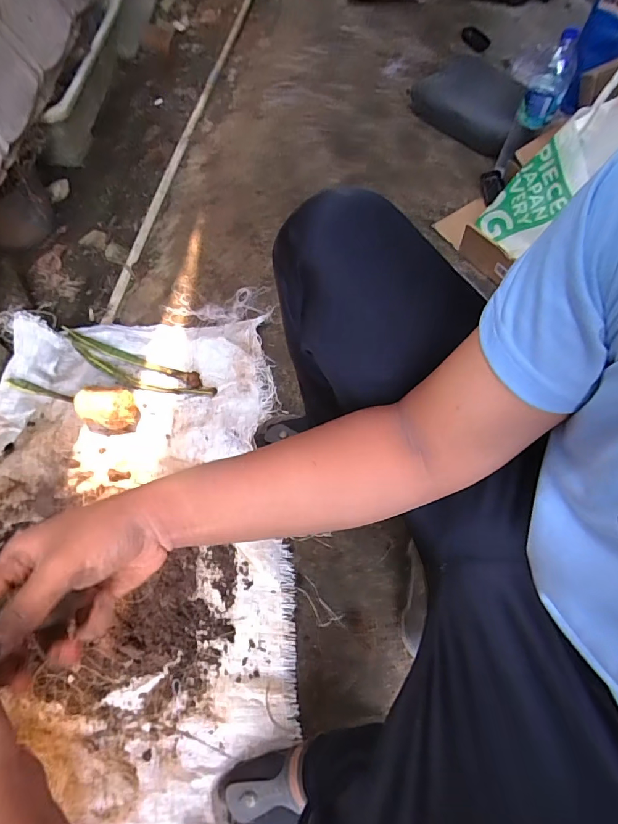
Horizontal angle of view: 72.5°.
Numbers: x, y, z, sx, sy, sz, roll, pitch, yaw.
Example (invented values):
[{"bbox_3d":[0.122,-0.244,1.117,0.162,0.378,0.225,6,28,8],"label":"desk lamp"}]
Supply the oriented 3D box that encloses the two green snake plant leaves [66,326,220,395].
[{"bbox_3d":[-0.353,-0.088,0.857,0.334,0.025,0.071,18,66,5],"label":"two green snake plant leaves"}]

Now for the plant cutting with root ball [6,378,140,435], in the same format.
[{"bbox_3d":[-0.459,-0.017,0.801,0.261,0.057,0.077,8,66,1],"label":"plant cutting with root ball"}]

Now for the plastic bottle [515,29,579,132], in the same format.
[{"bbox_3d":[0.532,-0.723,0.923,0.077,0.169,0.084,25,67,8],"label":"plastic bottle"}]

